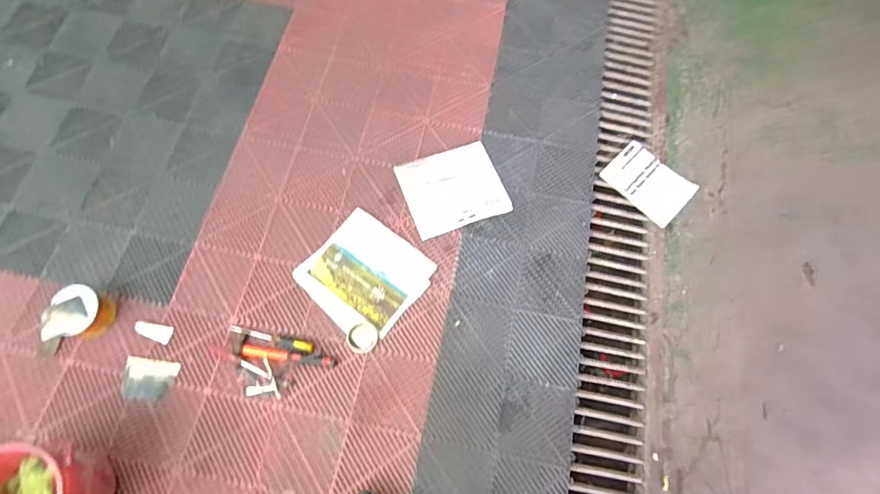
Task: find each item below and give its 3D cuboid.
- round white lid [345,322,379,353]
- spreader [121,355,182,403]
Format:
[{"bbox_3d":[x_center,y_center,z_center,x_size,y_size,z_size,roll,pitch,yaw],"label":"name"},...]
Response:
[{"bbox_3d":[-0.220,0.258,1.259,0.083,0.010,0.082,1,68,-2],"label":"round white lid"},{"bbox_3d":[-0.803,0.367,1.226,0.135,0.007,0.109,11,71,-10],"label":"spreader"}]

